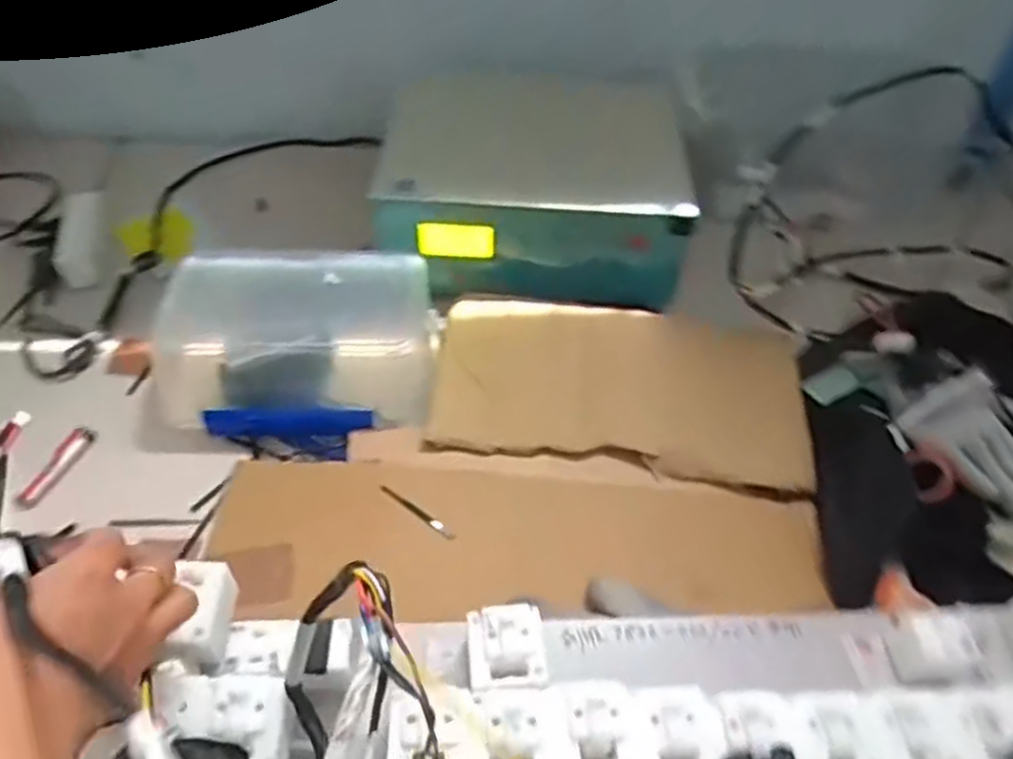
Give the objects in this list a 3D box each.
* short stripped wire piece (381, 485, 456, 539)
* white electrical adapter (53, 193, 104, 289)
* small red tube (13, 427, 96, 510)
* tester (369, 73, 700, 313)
[{"bbox_3d":[-0.073,0.109,0.619,0.078,0.004,0.007,31,53,23],"label":"short stripped wire piece"},{"bbox_3d":[-0.453,-0.154,0.807,0.041,0.030,0.112,-1,60,-17],"label":"white electrical adapter"},{"bbox_3d":[-0.383,0.073,0.641,0.019,0.009,0.085,14,48,10],"label":"small red tube"},{"bbox_3d":[0.033,-0.205,0.823,0.309,0.113,0.234,3,47,0],"label":"tester"}]

